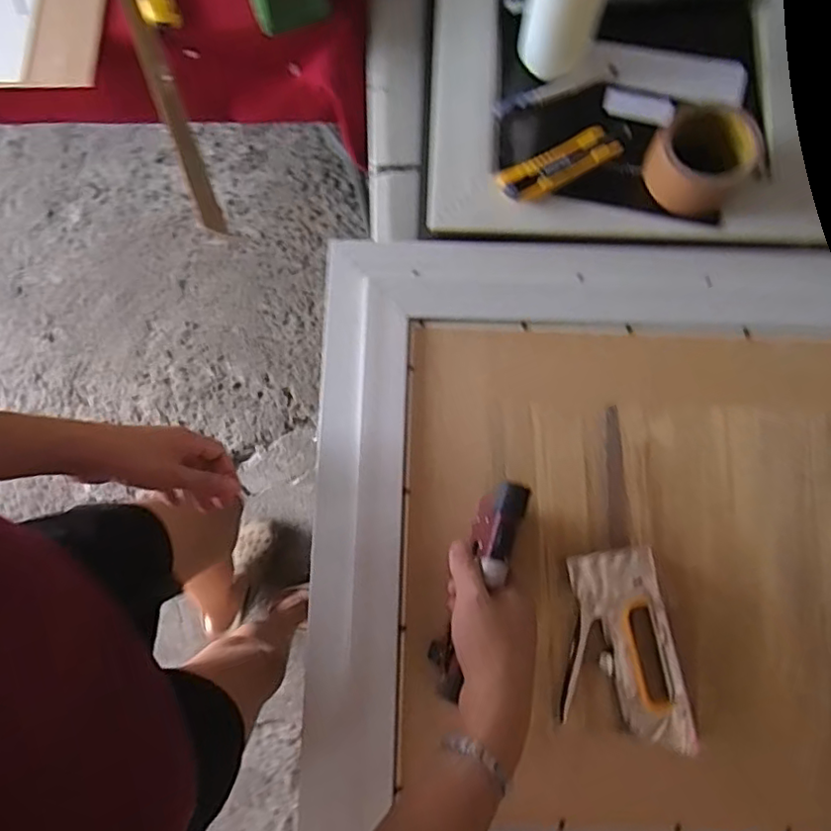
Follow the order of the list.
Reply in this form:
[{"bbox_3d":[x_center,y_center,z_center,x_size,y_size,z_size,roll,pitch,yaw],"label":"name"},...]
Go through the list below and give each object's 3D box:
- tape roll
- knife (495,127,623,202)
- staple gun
[{"bbox_3d":[0.284,-0.260,0.587,0.094,0.065,0.106,34,82,6],"label":"tape roll"},{"bbox_3d":[0.148,-0.254,0.610,0.130,0.021,0.041,-25,81,-4],"label":"knife"},{"bbox_3d":[0.177,0.207,0.530,0.104,0.025,0.165,-7,80,-1],"label":"staple gun"}]

